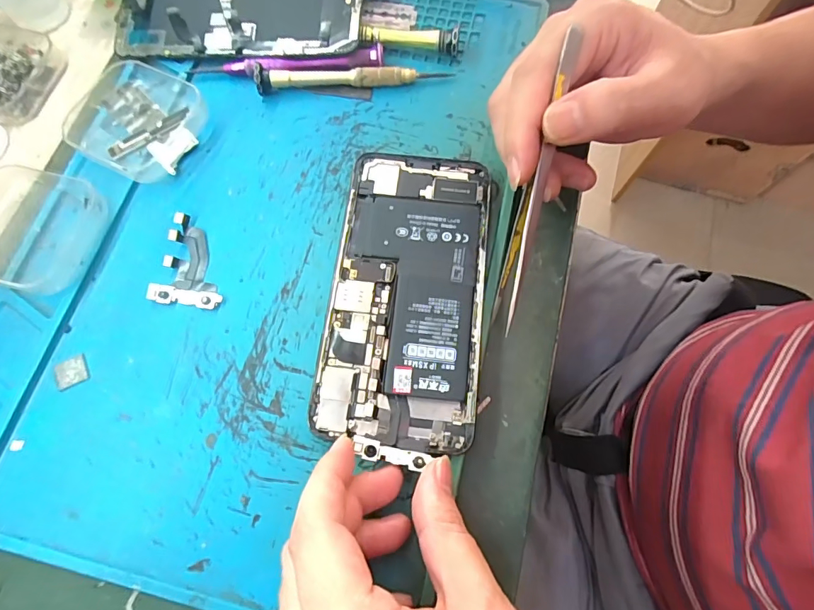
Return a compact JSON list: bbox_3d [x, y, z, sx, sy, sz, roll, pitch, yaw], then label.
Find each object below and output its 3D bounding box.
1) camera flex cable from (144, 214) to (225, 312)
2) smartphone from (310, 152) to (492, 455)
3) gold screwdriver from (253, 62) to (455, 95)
[{"bbox_3d":[-0.111,-0.023,0.233,0.034,0.006,0.048,9,72,2],"label":"camera flex cable"},{"bbox_3d":[0.001,-0.010,0.226,0.076,0.007,0.153,7,72,1],"label":"smartphone"},{"bbox_3d":[-0.032,-0.140,0.266,0.114,0.016,0.015,-5,72,-3],"label":"gold screwdriver"}]

